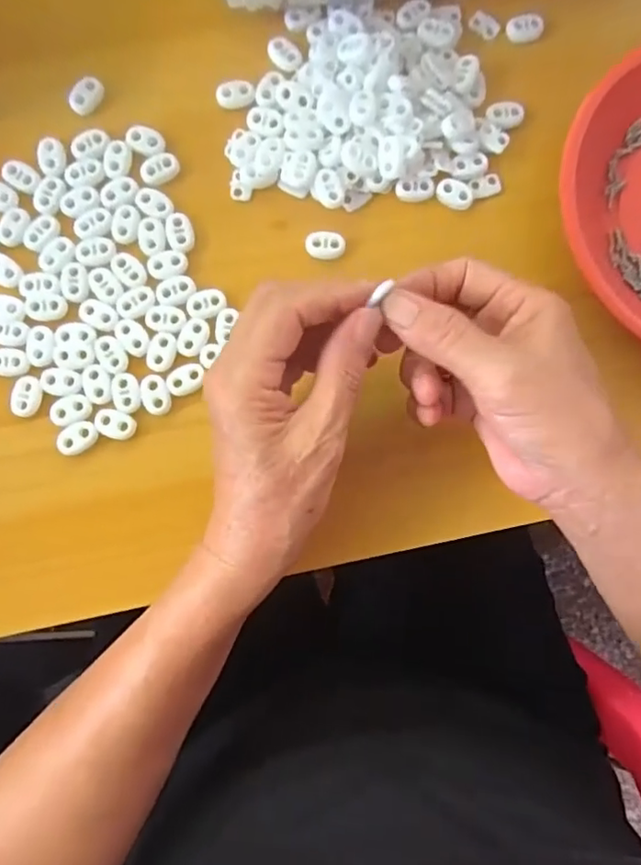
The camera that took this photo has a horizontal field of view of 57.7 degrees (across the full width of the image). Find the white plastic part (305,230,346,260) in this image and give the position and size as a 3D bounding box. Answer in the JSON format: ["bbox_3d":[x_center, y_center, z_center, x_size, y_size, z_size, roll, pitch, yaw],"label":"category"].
[{"bbox_3d":[0.003,-0.109,0.338,0.022,0.008,0.014,-5,86,-3],"label":"white plastic part"}]

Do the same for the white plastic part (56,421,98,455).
[{"bbox_3d":[-0.134,0.003,0.320,0.022,0.004,0.015,-29,87,-5],"label":"white plastic part"}]

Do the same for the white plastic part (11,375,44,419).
[{"bbox_3d":[-0.163,-0.020,0.323,0.015,0.005,0.022,9,85,-2],"label":"white plastic part"}]

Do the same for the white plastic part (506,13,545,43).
[{"bbox_3d":[0.124,-0.245,0.353,0.021,0.007,0.014,-10,86,-3],"label":"white plastic part"}]

